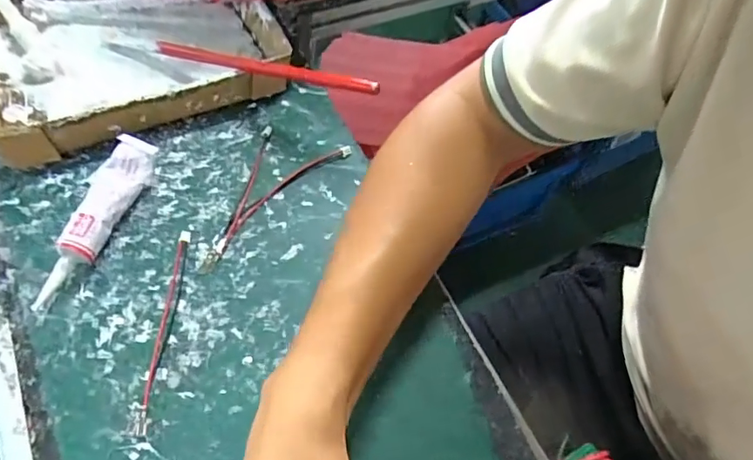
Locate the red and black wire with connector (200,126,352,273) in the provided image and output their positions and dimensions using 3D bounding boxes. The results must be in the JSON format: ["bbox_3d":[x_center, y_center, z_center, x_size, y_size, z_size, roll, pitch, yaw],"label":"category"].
[{"bbox_3d":[-0.093,-0.037,0.385,0.065,0.005,0.146,39,63,15],"label":"red and black wire with connector"}]

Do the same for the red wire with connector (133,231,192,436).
[{"bbox_3d":[-0.137,0.061,0.328,0.010,0.004,0.136,3,60,-5],"label":"red wire with connector"}]

